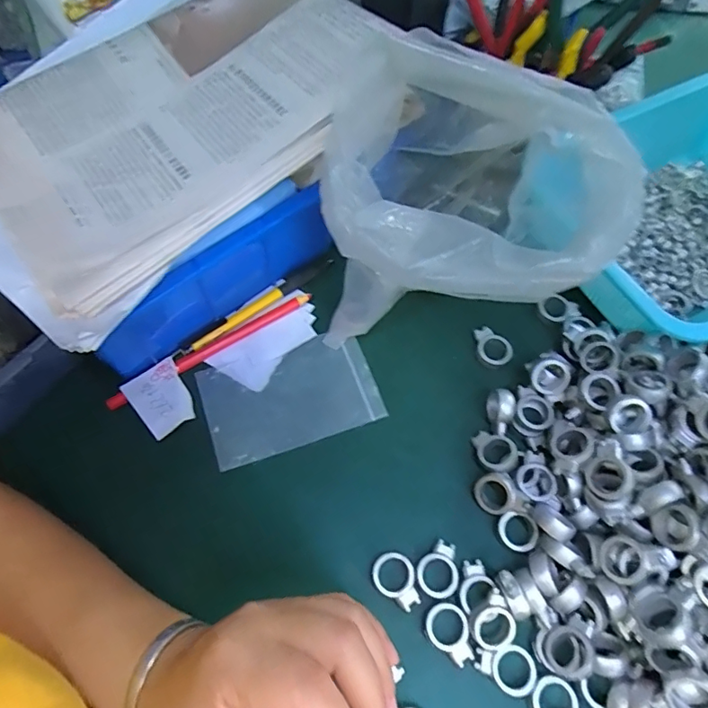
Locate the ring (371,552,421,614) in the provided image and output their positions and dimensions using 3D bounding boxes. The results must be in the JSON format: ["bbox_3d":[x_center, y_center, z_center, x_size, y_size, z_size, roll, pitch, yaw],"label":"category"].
[{"bbox_3d":[0.027,0.142,0.310,0.026,0.004,0.035,-30,69,-15],"label":"ring"}]

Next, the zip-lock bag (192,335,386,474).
[{"bbox_3d":[-0.046,0.032,0.370,0.124,0.004,0.076,-18,66,-10],"label":"zip-lock bag"}]

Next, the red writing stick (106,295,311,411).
[{"bbox_3d":[-0.108,-0.004,0.384,0.167,0.009,0.009,-31,69,-15],"label":"red writing stick"}]

